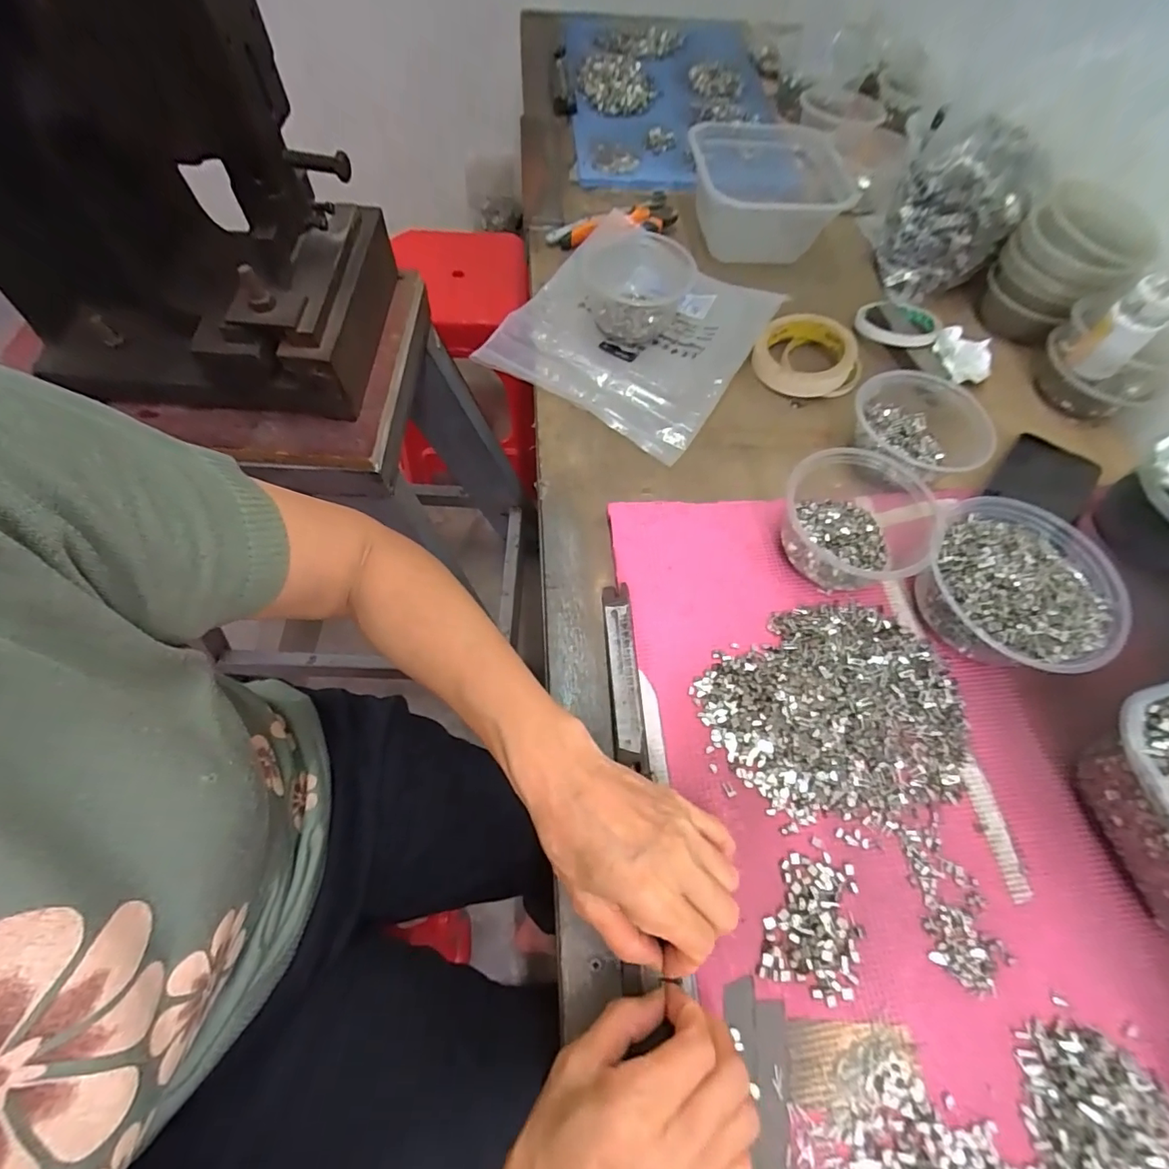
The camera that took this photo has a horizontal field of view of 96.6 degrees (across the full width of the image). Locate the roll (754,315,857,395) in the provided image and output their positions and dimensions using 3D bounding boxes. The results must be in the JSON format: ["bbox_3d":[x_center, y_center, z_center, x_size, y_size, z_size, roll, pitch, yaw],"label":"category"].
[{"bbox_3d":[0.229,-0.243,0.548,0.095,0.037,0.101,1,64,-1],"label":"roll"}]

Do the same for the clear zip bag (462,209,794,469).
[{"bbox_3d":[0.053,-0.277,0.546,0.234,0.051,0.251,31,67,13],"label":"clear zip bag"}]

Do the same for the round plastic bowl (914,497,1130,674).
[{"bbox_3d":[0.324,0.005,0.395,0.127,0.057,0.129,1,64,-1],"label":"round plastic bowl"}]

